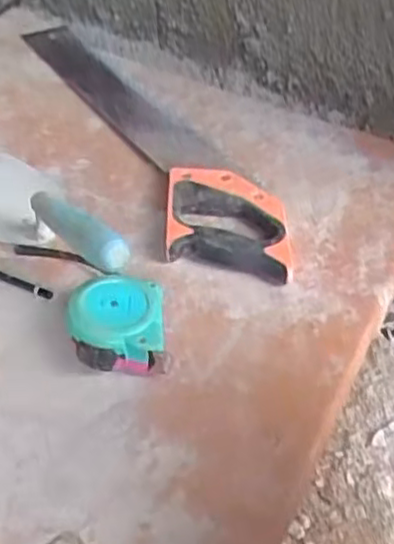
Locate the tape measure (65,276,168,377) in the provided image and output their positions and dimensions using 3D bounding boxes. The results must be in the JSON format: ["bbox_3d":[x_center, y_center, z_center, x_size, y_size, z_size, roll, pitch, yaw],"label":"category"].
[{"bbox_3d":[-0.063,0.041,0.575,0.076,0.038,0.077,-3,46,-7],"label":"tape measure"}]

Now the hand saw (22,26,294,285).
[{"bbox_3d":[-0.055,-0.167,0.810,0.121,0.032,0.530,-16,49,-19],"label":"hand saw"}]

